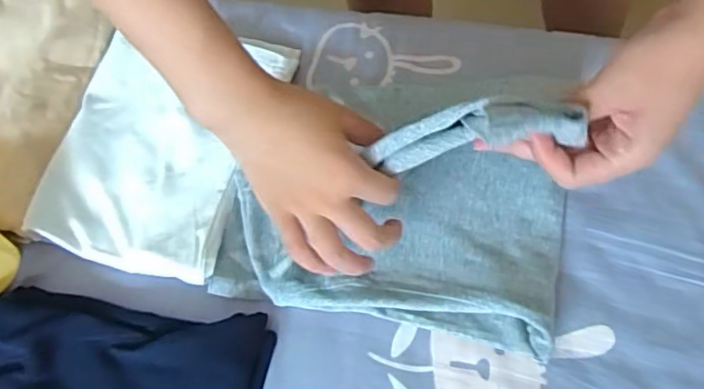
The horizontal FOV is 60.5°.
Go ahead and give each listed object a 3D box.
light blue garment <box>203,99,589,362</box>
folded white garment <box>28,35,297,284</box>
[{"bbox_3d":[0.023,0.003,0.387,0.240,0.166,0.135,11,69,7],"label":"light blue garment"},{"bbox_3d":[-0.161,-0.044,0.499,0.170,0.026,0.211,10,71,14],"label":"folded white garment"}]

